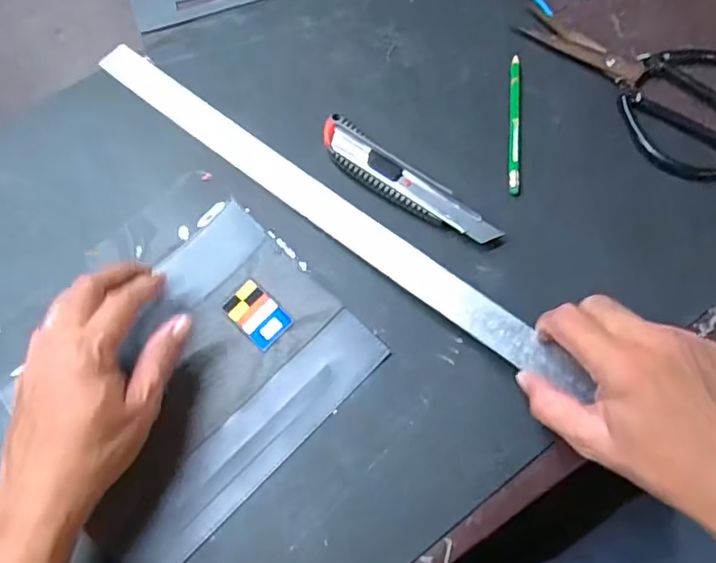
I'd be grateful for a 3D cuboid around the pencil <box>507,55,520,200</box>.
[{"bbox_3d":[0.131,-0.134,0.474,0.010,0.004,0.136,5,69,3],"label":"pencil"}]

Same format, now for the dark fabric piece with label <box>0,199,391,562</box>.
[{"bbox_3d":[-0.113,0.066,0.400,0.214,0.010,0.169,-43,74,-14],"label":"dark fabric piece with label"}]

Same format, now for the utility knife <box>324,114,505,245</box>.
[{"bbox_3d":[0.034,-0.076,0.448,0.163,0.013,0.035,39,74,15],"label":"utility knife"}]

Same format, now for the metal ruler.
[{"bbox_3d":[-0.040,-0.067,0.448,0.480,0.006,0.027,37,77,19],"label":"metal ruler"}]

